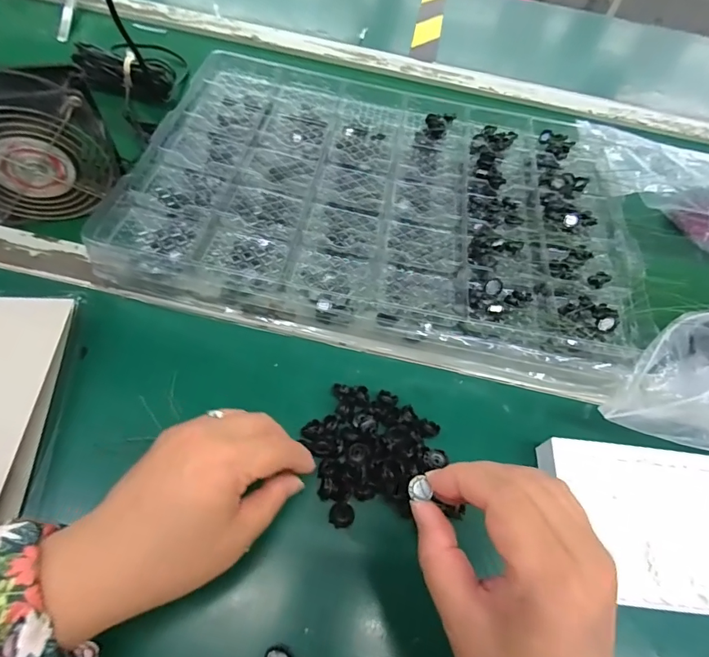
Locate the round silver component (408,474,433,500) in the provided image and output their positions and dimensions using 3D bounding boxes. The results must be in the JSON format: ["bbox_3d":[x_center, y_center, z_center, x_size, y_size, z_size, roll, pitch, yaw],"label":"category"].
[{"bbox_3d":[0.031,0.078,0.211,0.010,0.004,0.011,1,64,-3],"label":"round silver component"}]

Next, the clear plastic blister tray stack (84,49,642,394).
[{"bbox_3d":[0.033,-0.134,0.406,0.443,0.043,0.321,14,58,3],"label":"clear plastic blister tray stack"}]

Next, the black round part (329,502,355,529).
[{"bbox_3d":[-0.008,0.123,0.286,0.016,0.006,0.015,3,58,-4],"label":"black round part"}]

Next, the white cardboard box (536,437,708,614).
[{"bbox_3d":[0.223,0.133,0.298,0.163,0.028,0.104,7,58,-2],"label":"white cardboard box"}]

